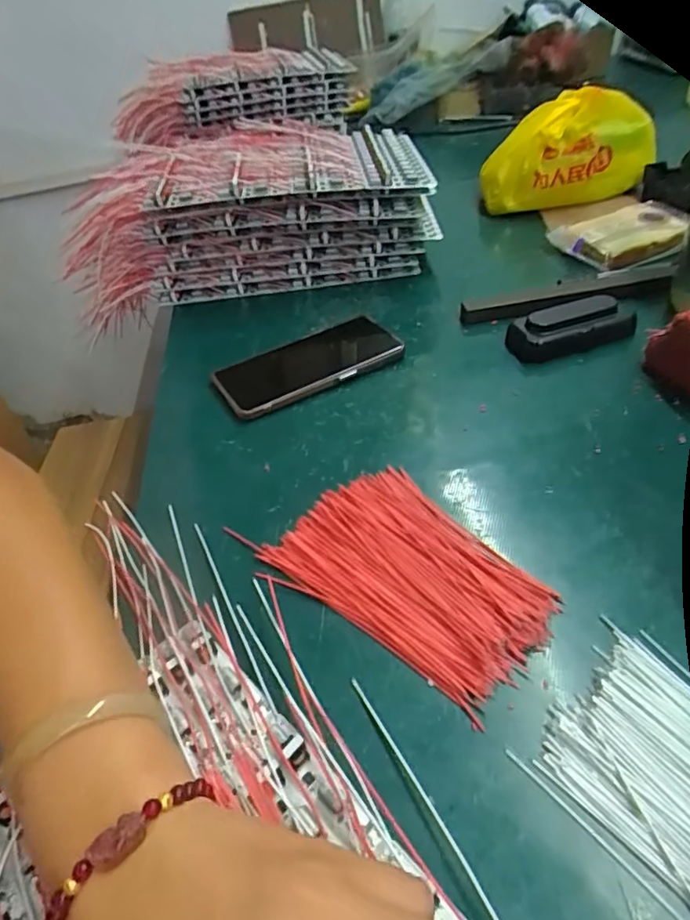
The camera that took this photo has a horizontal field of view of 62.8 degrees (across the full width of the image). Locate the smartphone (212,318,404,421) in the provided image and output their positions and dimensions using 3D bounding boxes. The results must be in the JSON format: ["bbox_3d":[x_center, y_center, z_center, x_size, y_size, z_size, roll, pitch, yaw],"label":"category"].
[{"bbox_3d":[-0.033,-0.085,0.510,0.161,0.015,0.080,-25,46,-20],"label":"smartphone"}]

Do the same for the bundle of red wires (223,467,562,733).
[{"bbox_3d":[0.037,0.066,0.331,0.105,0.010,0.156,-35,51,-28],"label":"bundle of red wires"}]

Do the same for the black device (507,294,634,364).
[{"bbox_3d":[0.198,-0.116,0.497,0.100,0.034,0.042,-11,42,0],"label":"black device"}]

